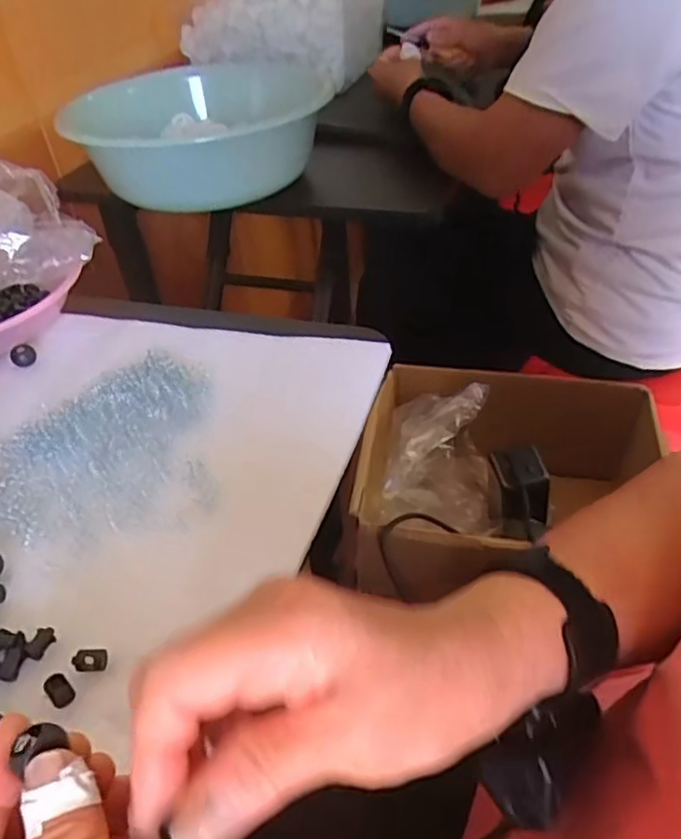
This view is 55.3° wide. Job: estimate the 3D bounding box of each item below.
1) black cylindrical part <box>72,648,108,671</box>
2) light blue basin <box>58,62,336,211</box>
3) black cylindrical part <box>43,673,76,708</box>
[{"bbox_3d":[-0.115,0.110,0.298,0.015,0.006,0.009,-8,41,-3],"label":"black cylindrical part"},{"bbox_3d":[-0.154,-0.319,0.745,0.252,0.103,0.247,2,41,8],"label":"light blue basin"},{"bbox_3d":[-0.125,0.120,0.289,0.015,0.006,0.010,29,51,33],"label":"black cylindrical part"}]

